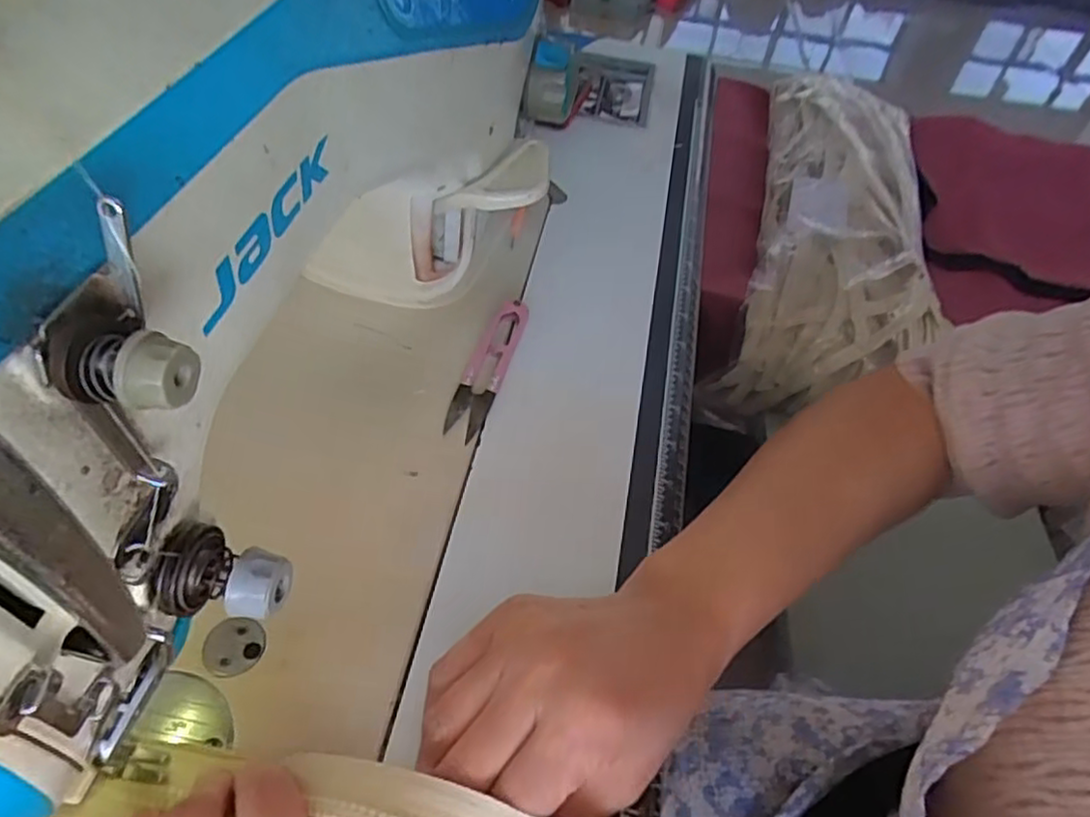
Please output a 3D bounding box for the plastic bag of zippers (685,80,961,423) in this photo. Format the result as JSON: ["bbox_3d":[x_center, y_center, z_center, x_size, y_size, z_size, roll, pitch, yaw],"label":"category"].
[{"bbox_3d":[0.345,-0.200,0.838,0.204,0.140,0.475,17,52,7],"label":"plastic bag of zippers"}]

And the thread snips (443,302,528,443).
[{"bbox_3d":[-0.032,-0.025,0.389,0.023,0.009,0.096,13,51,5],"label":"thread snips"}]

